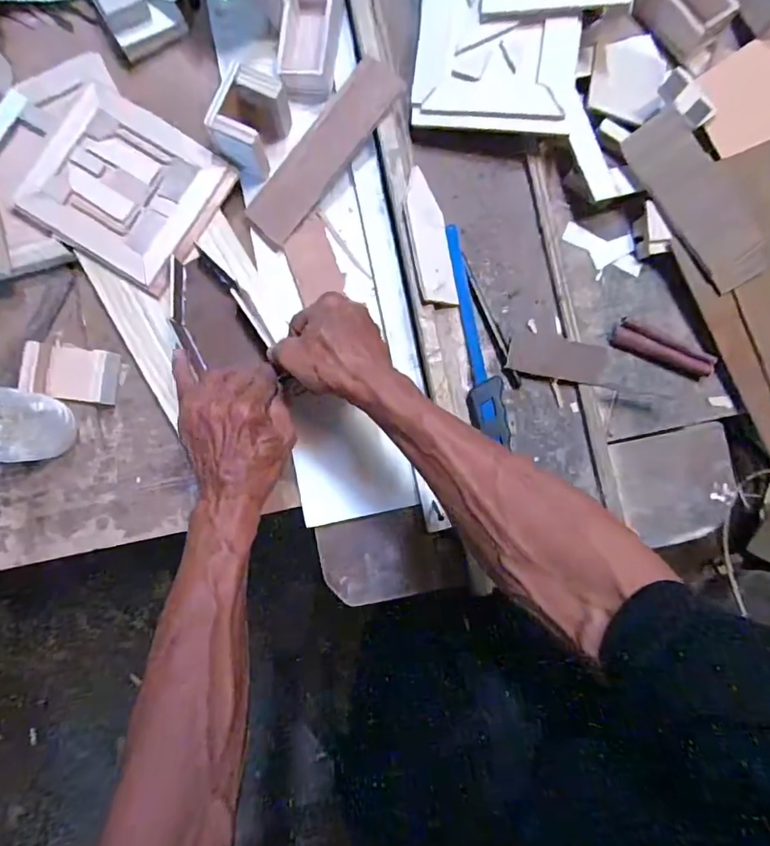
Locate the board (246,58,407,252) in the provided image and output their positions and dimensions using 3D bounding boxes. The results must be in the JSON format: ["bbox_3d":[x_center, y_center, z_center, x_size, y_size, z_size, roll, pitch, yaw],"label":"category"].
[{"bbox_3d":[-0.062,-0.262,0.490,0.049,0.013,0.192,42,101,0],"label":"board"}]

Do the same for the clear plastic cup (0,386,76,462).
[{"bbox_3d":[-0.336,0.001,0.445,0.065,0.095,0.065,11,87,1],"label":"clear plastic cup"}]

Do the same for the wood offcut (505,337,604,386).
[{"bbox_3d":[0.166,-0.062,0.485,0.090,0.008,0.037,10,87,1],"label":"wood offcut"}]

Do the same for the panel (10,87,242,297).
[{"bbox_3d":[-0.253,-0.228,0.487,0.165,0.016,0.147,32,87,2],"label":"panel"}]

